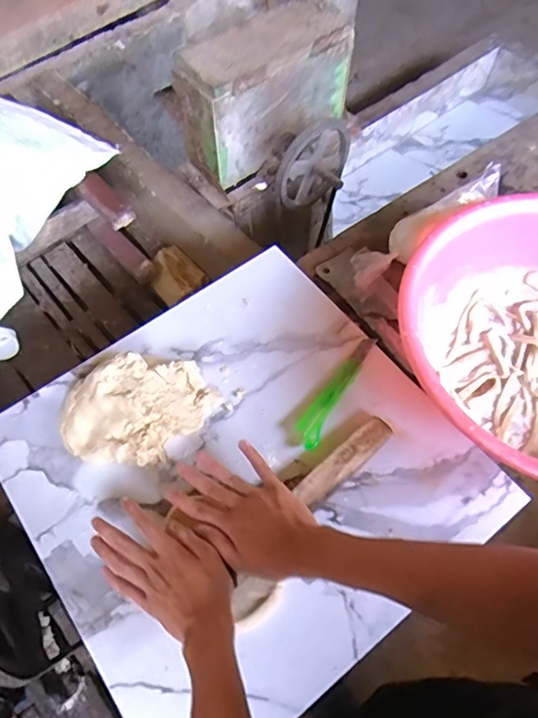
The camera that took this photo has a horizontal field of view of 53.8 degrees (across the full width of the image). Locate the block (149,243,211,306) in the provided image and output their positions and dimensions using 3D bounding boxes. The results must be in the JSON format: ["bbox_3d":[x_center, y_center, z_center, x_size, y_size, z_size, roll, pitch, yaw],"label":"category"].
[{"bbox_3d":[-0.226,-0.200,1.257,0.112,0.031,0.136,-39,67,-21],"label":"block"}]

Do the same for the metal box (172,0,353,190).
[{"bbox_3d":[-0.004,-0.551,1.092,0.355,0.220,0.130,-33,65,-18],"label":"metal box"}]

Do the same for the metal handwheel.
[{"bbox_3d":[0.119,-0.398,1.124,0.098,0.194,0.203,41,37,24],"label":"metal handwheel"}]

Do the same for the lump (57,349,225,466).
[{"bbox_3d":[-0.165,0.065,0.679,0.191,0.052,0.141,5,59,2],"label":"lump"}]

